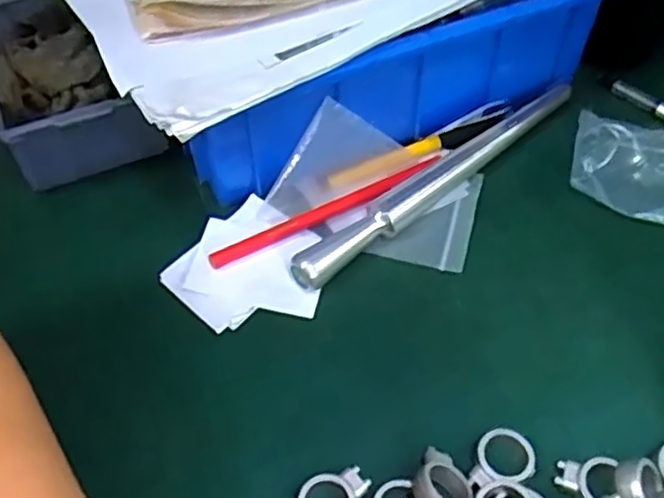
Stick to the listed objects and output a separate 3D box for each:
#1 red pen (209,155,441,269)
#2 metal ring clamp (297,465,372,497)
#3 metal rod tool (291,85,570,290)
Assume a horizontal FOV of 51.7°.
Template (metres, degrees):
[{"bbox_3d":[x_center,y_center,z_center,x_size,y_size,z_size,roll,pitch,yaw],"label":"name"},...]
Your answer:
[{"bbox_3d":[-0.001,-0.024,0.404,0.152,0.009,0.013,-22,54,-17],"label":"red pen"},{"bbox_3d":[0.000,0.108,0.301,0.034,0.004,0.023,-35,59,-25],"label":"metal ring clamp"},{"bbox_3d":[0.070,-0.043,0.418,0.229,0.021,0.018,-33,58,-24],"label":"metal rod tool"}]

